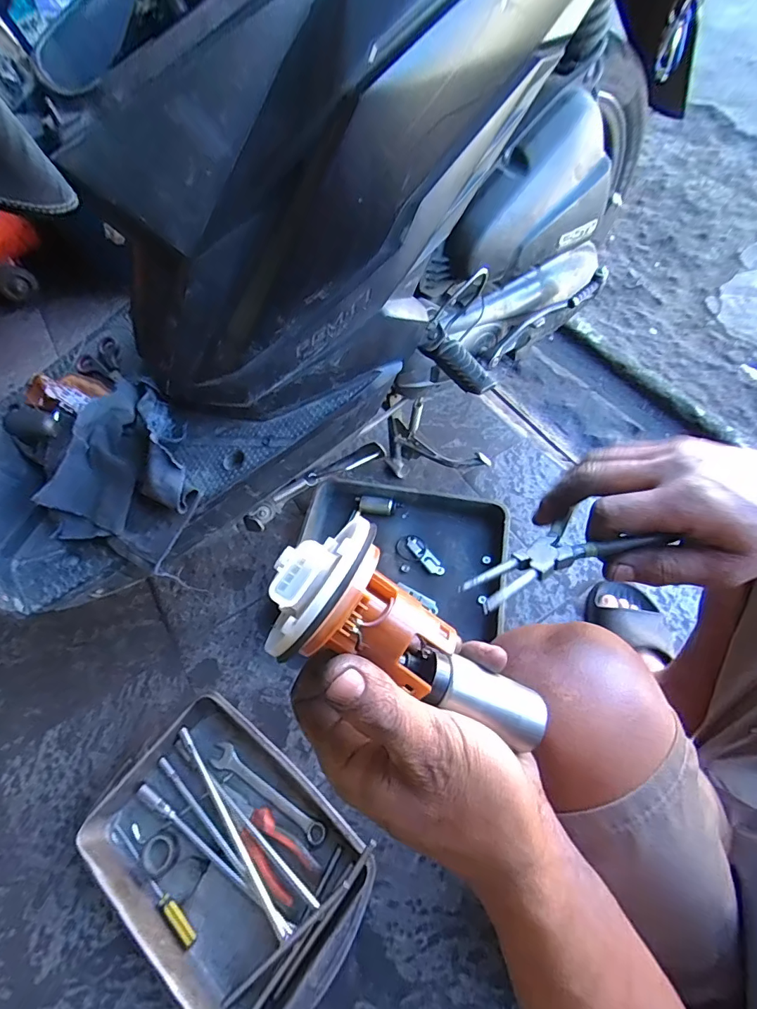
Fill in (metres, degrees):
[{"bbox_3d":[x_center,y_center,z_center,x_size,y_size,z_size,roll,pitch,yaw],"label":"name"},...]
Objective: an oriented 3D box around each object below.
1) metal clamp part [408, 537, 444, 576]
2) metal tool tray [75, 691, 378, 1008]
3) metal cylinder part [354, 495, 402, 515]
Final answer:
[{"bbox_3d":[0.083,0.092,0.801,0.026,0.007,0.091,-33,64,-14],"label":"metal clamp part"},{"bbox_3d":[-0.198,0.458,0.594,0.356,0.048,0.251,33,67,20],"label":"metal tool tray"},{"bbox_3d":[0.001,0.003,0.842,0.084,0.033,0.027,8,61,8],"label":"metal cylinder part"}]

